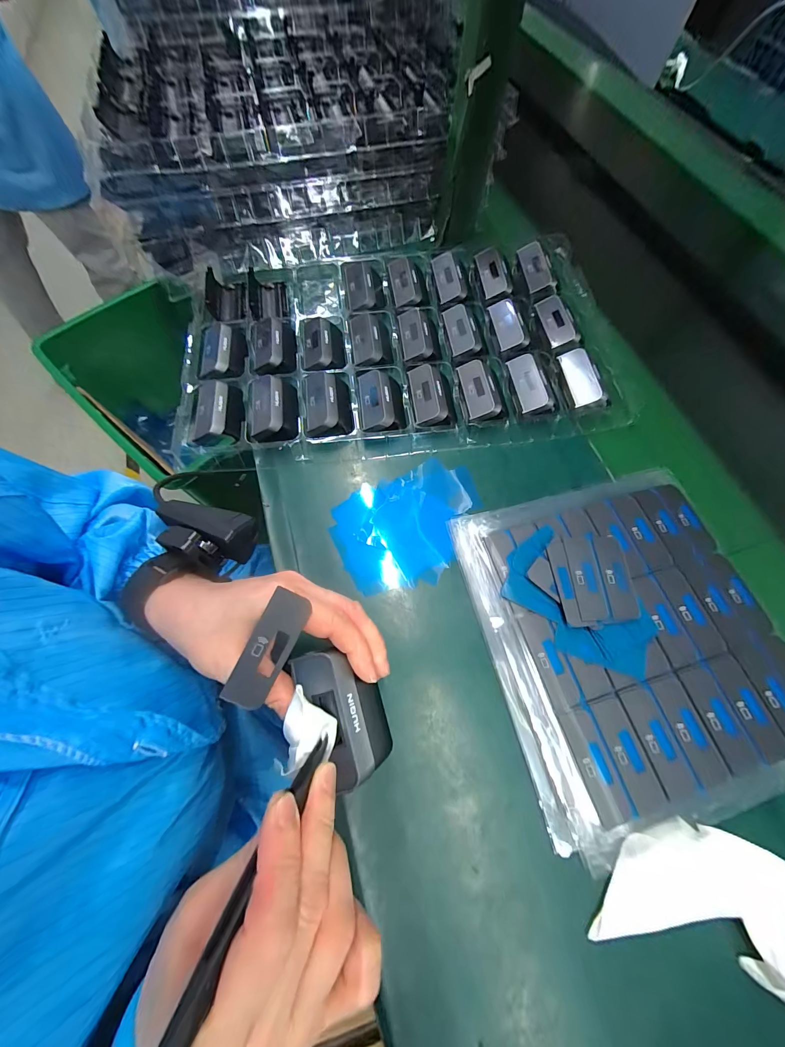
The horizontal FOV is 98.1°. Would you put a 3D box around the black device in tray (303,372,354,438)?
[{"bbox_3d":[-0.071,-0.128,0.375,0.051,0.028,0.088,-7,68,-4],"label":"black device in tray"}]

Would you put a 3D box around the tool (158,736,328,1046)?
[{"bbox_3d":[-0.053,0.139,0.139,0.010,0.008,0.103,23,35,8],"label":"tool"}]

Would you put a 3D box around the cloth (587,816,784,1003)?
[{"bbox_3d":[0.218,0.251,0.226,0.150,0.022,0.074,13,68,4],"label":"cloth"}]

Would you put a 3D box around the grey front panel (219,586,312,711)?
[{"bbox_3d":[-0.070,0.072,0.191,0.021,0.007,0.068,29,90,10],"label":"grey front panel"}]

